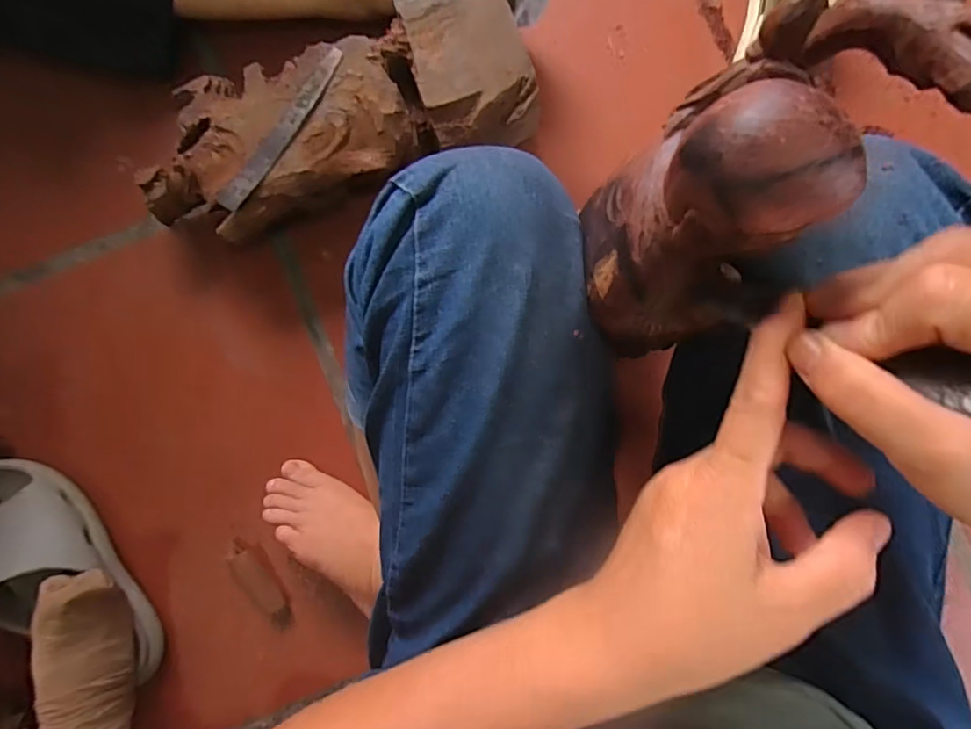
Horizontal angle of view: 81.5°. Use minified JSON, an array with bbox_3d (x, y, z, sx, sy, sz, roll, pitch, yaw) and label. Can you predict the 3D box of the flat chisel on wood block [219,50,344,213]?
[{"bbox_3d":[-0.184,-0.213,0.513,0.023,0.006,0.172,38,87,2],"label":"flat chisel on wood block"}]

